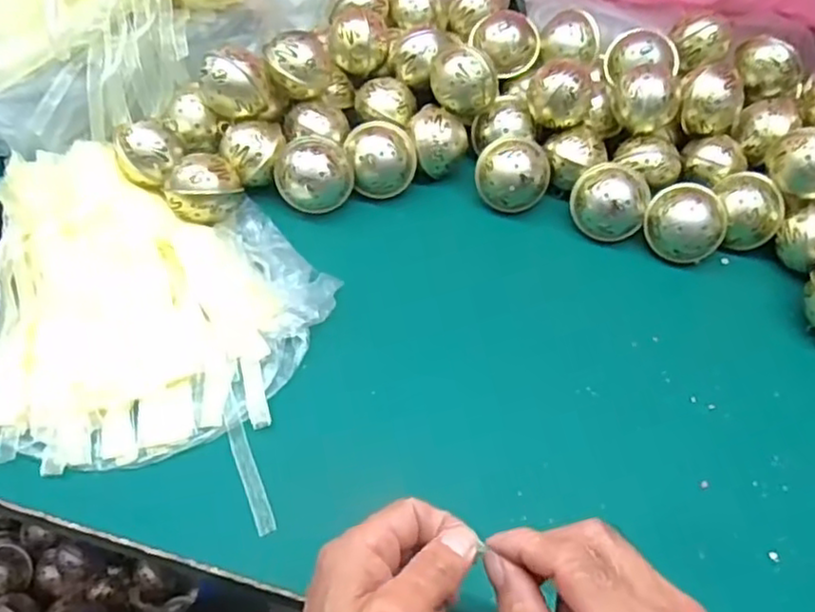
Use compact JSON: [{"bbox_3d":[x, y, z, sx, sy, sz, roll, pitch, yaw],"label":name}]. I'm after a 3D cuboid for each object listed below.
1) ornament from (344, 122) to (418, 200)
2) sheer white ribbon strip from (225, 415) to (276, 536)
[{"bbox_3d":[-0.023,-0.131,0.614,0.060,0.046,0.055,2,53,-2],"label":"ornament"},{"bbox_3d":[-0.103,0.108,0.448,0.012,0.005,0.085,-18,56,-16],"label":"sheer white ribbon strip"}]

